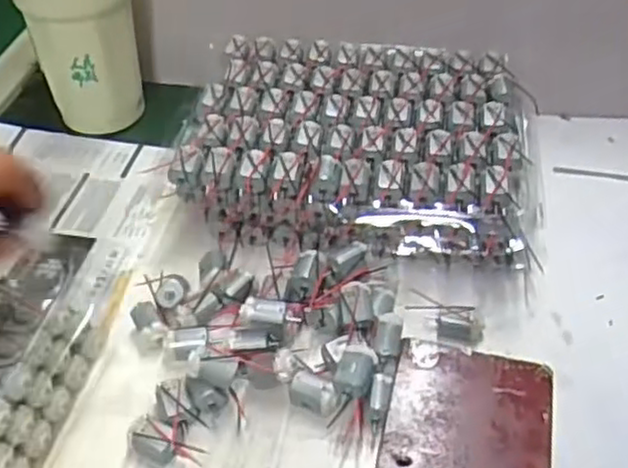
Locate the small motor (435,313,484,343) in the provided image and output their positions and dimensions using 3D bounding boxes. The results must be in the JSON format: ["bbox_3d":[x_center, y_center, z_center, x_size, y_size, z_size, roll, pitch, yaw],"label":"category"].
[{"bbox_3d":[0.090,0.060,0.444,0.028,0.014,0.014,0,45,2],"label":"small motor"}]

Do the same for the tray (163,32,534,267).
[{"bbox_3d":[0.031,-0.064,0.527,0.238,0.068,0.189,7,46,9],"label":"tray"}]

